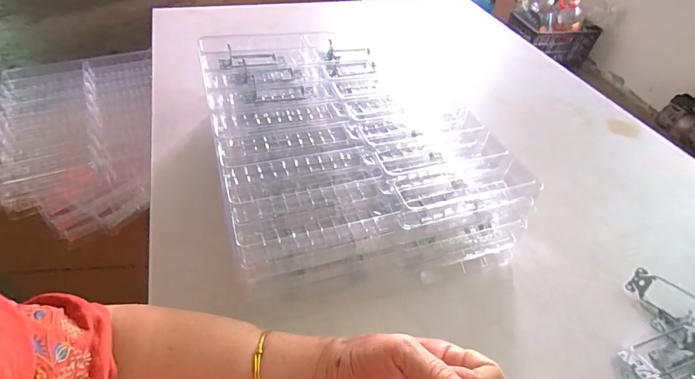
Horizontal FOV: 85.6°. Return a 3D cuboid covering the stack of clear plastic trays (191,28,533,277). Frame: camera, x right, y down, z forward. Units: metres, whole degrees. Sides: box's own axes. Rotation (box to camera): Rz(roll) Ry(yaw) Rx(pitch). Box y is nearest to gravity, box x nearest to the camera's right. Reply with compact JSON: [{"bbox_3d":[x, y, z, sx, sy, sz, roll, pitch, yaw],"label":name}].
[{"bbox_3d":[-0.010,-0.078,0.554,0.340,0.118,0.450,-12,49,-16],"label":"stack of clear plastic trays"}]

